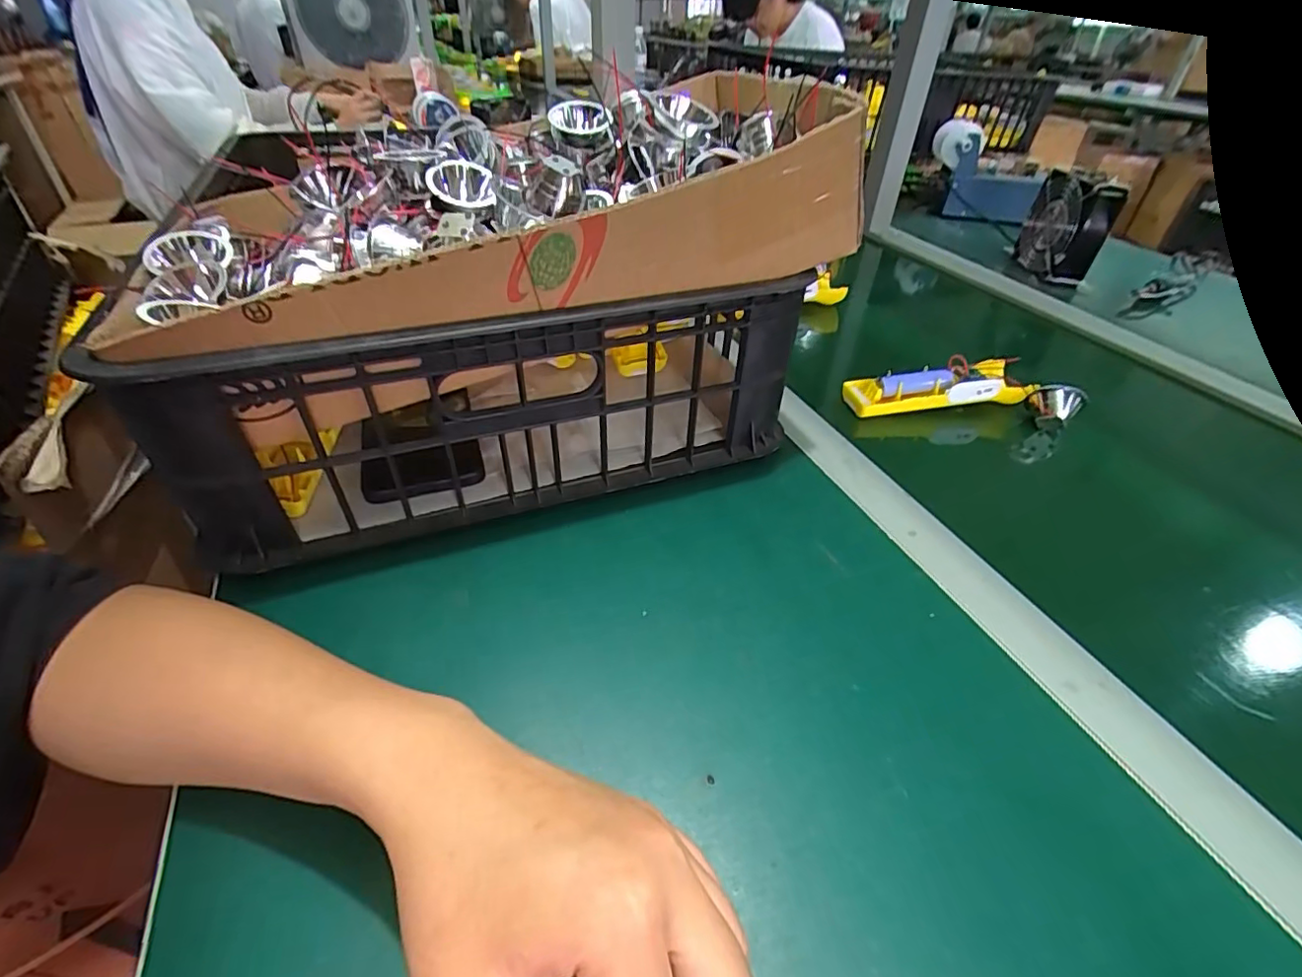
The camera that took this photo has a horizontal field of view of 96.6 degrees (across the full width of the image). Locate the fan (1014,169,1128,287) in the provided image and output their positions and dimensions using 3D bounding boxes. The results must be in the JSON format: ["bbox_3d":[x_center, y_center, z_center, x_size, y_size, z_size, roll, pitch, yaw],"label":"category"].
[{"bbox_3d":[0.542,-0.342,0.762,0.039,0.121,0.118,-3,40,-6],"label":"fan"}]

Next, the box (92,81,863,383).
[{"bbox_3d":[-0.102,-0.196,0.376,0.422,0.099,0.227,-14,43,-18],"label":"box"}]

